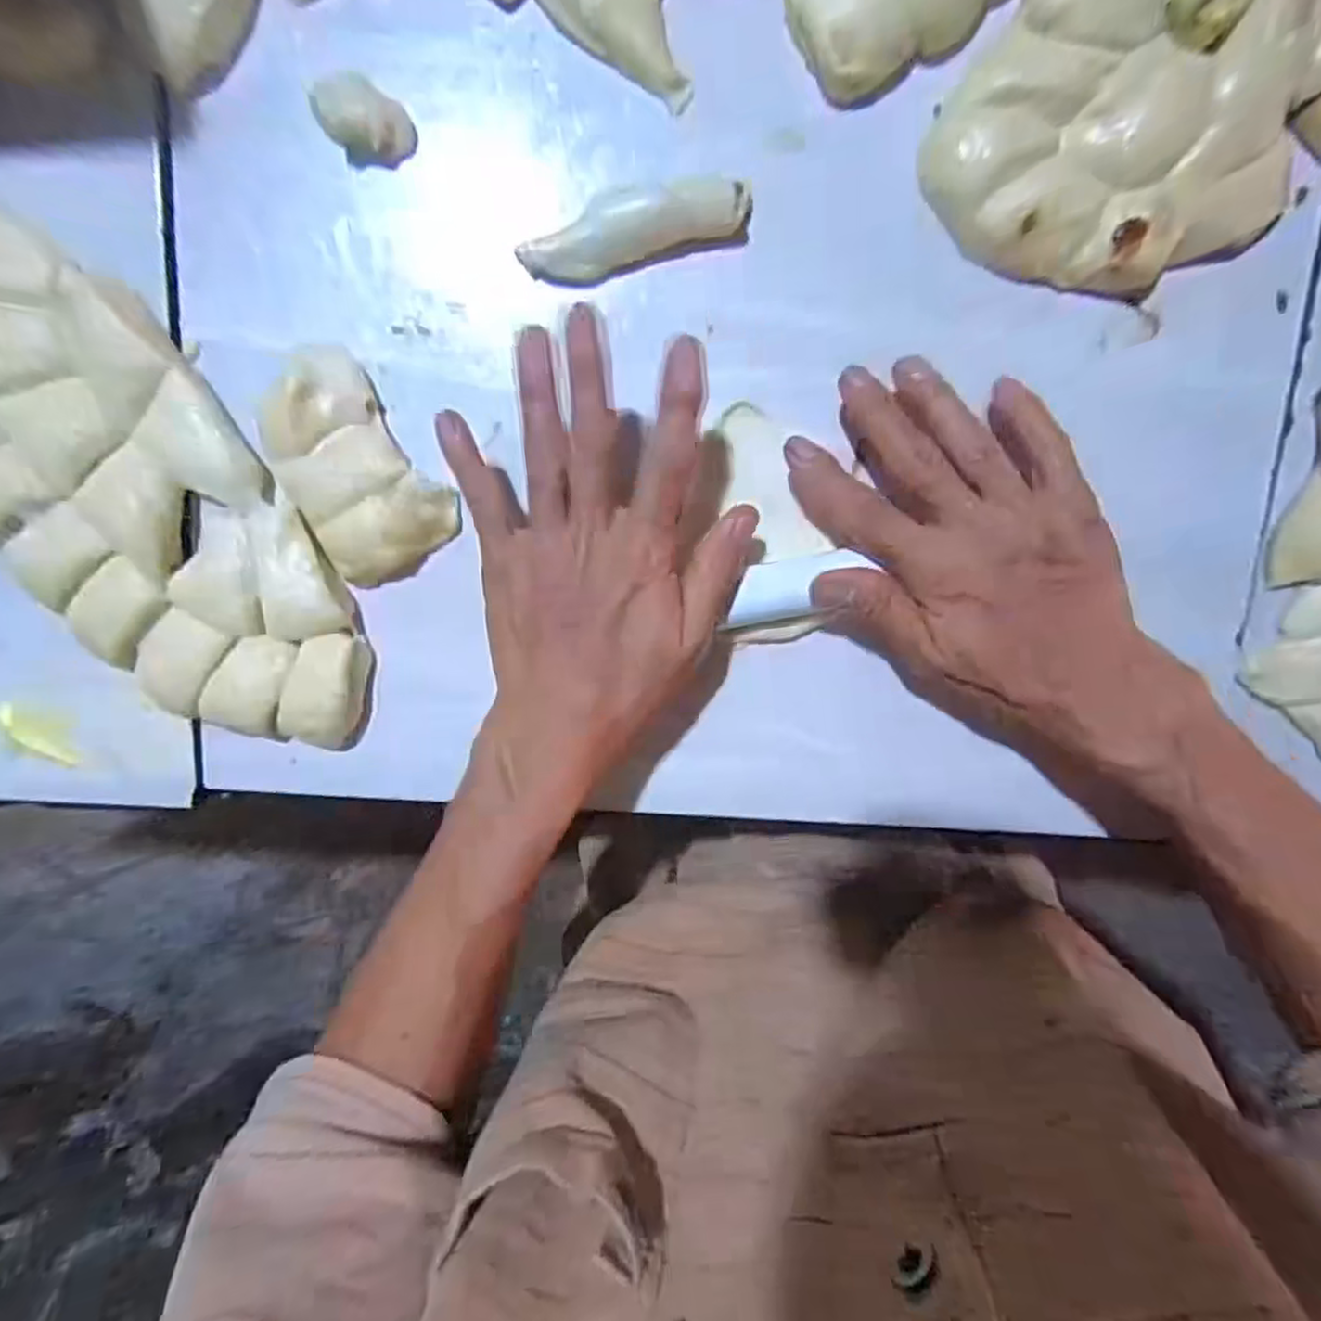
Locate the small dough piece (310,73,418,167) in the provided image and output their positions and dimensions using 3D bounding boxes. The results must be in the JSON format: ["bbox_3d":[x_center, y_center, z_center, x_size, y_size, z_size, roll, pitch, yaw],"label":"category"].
[{"bbox_3d":[-0.122,-0.223,0.297,0.028,0.020,0.033,-44,98,8],"label":"small dough piece"}]

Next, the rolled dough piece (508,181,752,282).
[{"bbox_3d":[-0.011,-0.183,0.303,0.096,0.016,0.025,-17,101,4],"label":"rolled dough piece"}]

